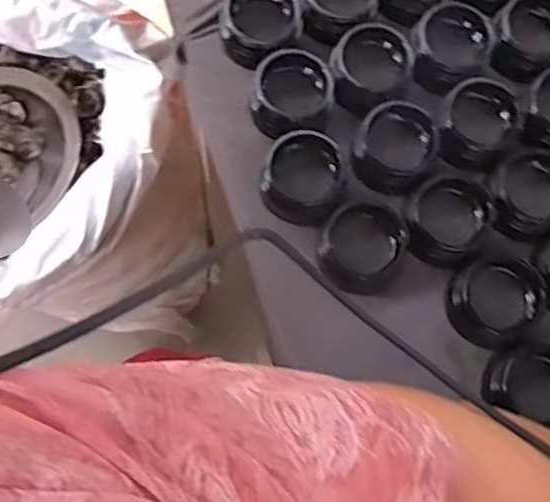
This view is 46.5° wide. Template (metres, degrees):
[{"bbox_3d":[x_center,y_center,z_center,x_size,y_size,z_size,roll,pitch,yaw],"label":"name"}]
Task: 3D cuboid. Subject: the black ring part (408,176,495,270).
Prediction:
[{"bbox_3d":[0.130,-0.022,0.479,0.058,0.027,0.060,0,75,-2],"label":"black ring part"}]

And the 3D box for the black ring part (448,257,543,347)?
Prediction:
[{"bbox_3d":[0.161,0.034,0.467,0.058,0.026,0.066,41,78,9],"label":"black ring part"}]

